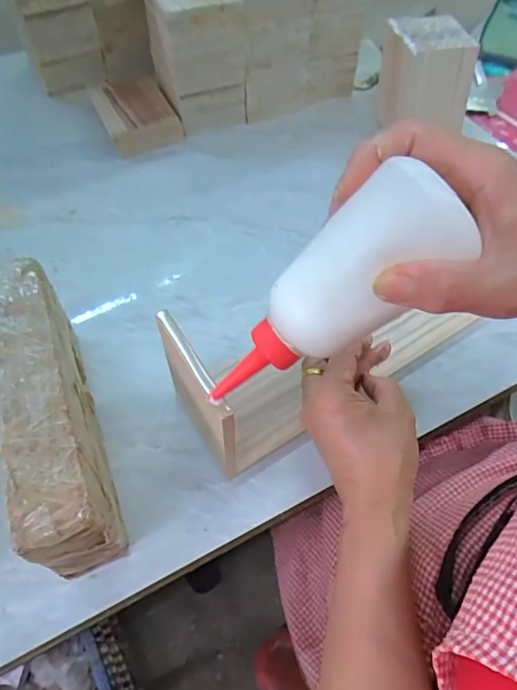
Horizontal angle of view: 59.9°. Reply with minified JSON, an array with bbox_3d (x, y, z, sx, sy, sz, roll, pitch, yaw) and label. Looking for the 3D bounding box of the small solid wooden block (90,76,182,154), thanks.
[{"bbox_3d":[-0.158,-0.299,0.582,0.089,0.028,0.126,-21,60,-15],"label":"small solid wooden block"}]

